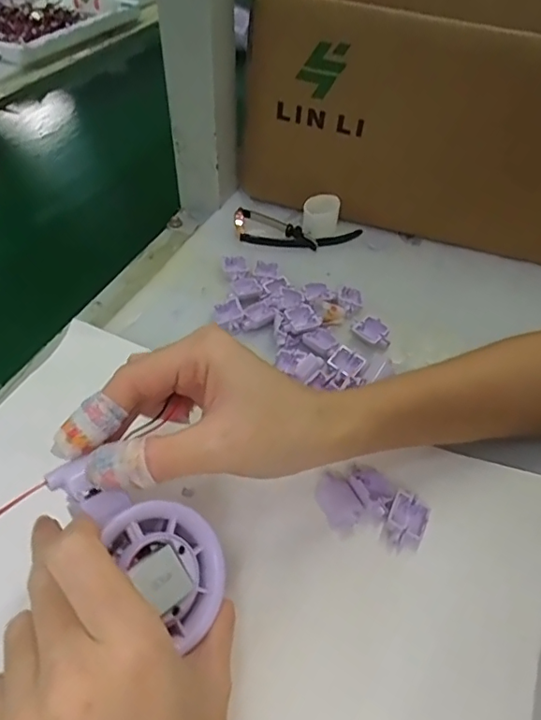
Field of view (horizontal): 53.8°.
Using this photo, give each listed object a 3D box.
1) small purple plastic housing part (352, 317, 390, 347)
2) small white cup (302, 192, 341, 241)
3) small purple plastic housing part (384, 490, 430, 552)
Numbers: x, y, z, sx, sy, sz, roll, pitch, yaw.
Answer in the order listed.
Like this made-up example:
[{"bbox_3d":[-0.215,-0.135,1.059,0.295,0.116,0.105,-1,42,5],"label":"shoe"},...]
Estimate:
[{"bbox_3d":[0.071,-0.019,0.368,0.027,0.007,0.018,32,54,23],"label":"small purple plastic housing part"},{"bbox_3d":[0.043,-0.122,0.451,0.030,0.033,0.029,2,48,-2],"label":"small white cup"},{"bbox_3d":[0.070,0.082,0.273,0.018,0.009,0.027,20,50,14],"label":"small purple plastic housing part"}]

